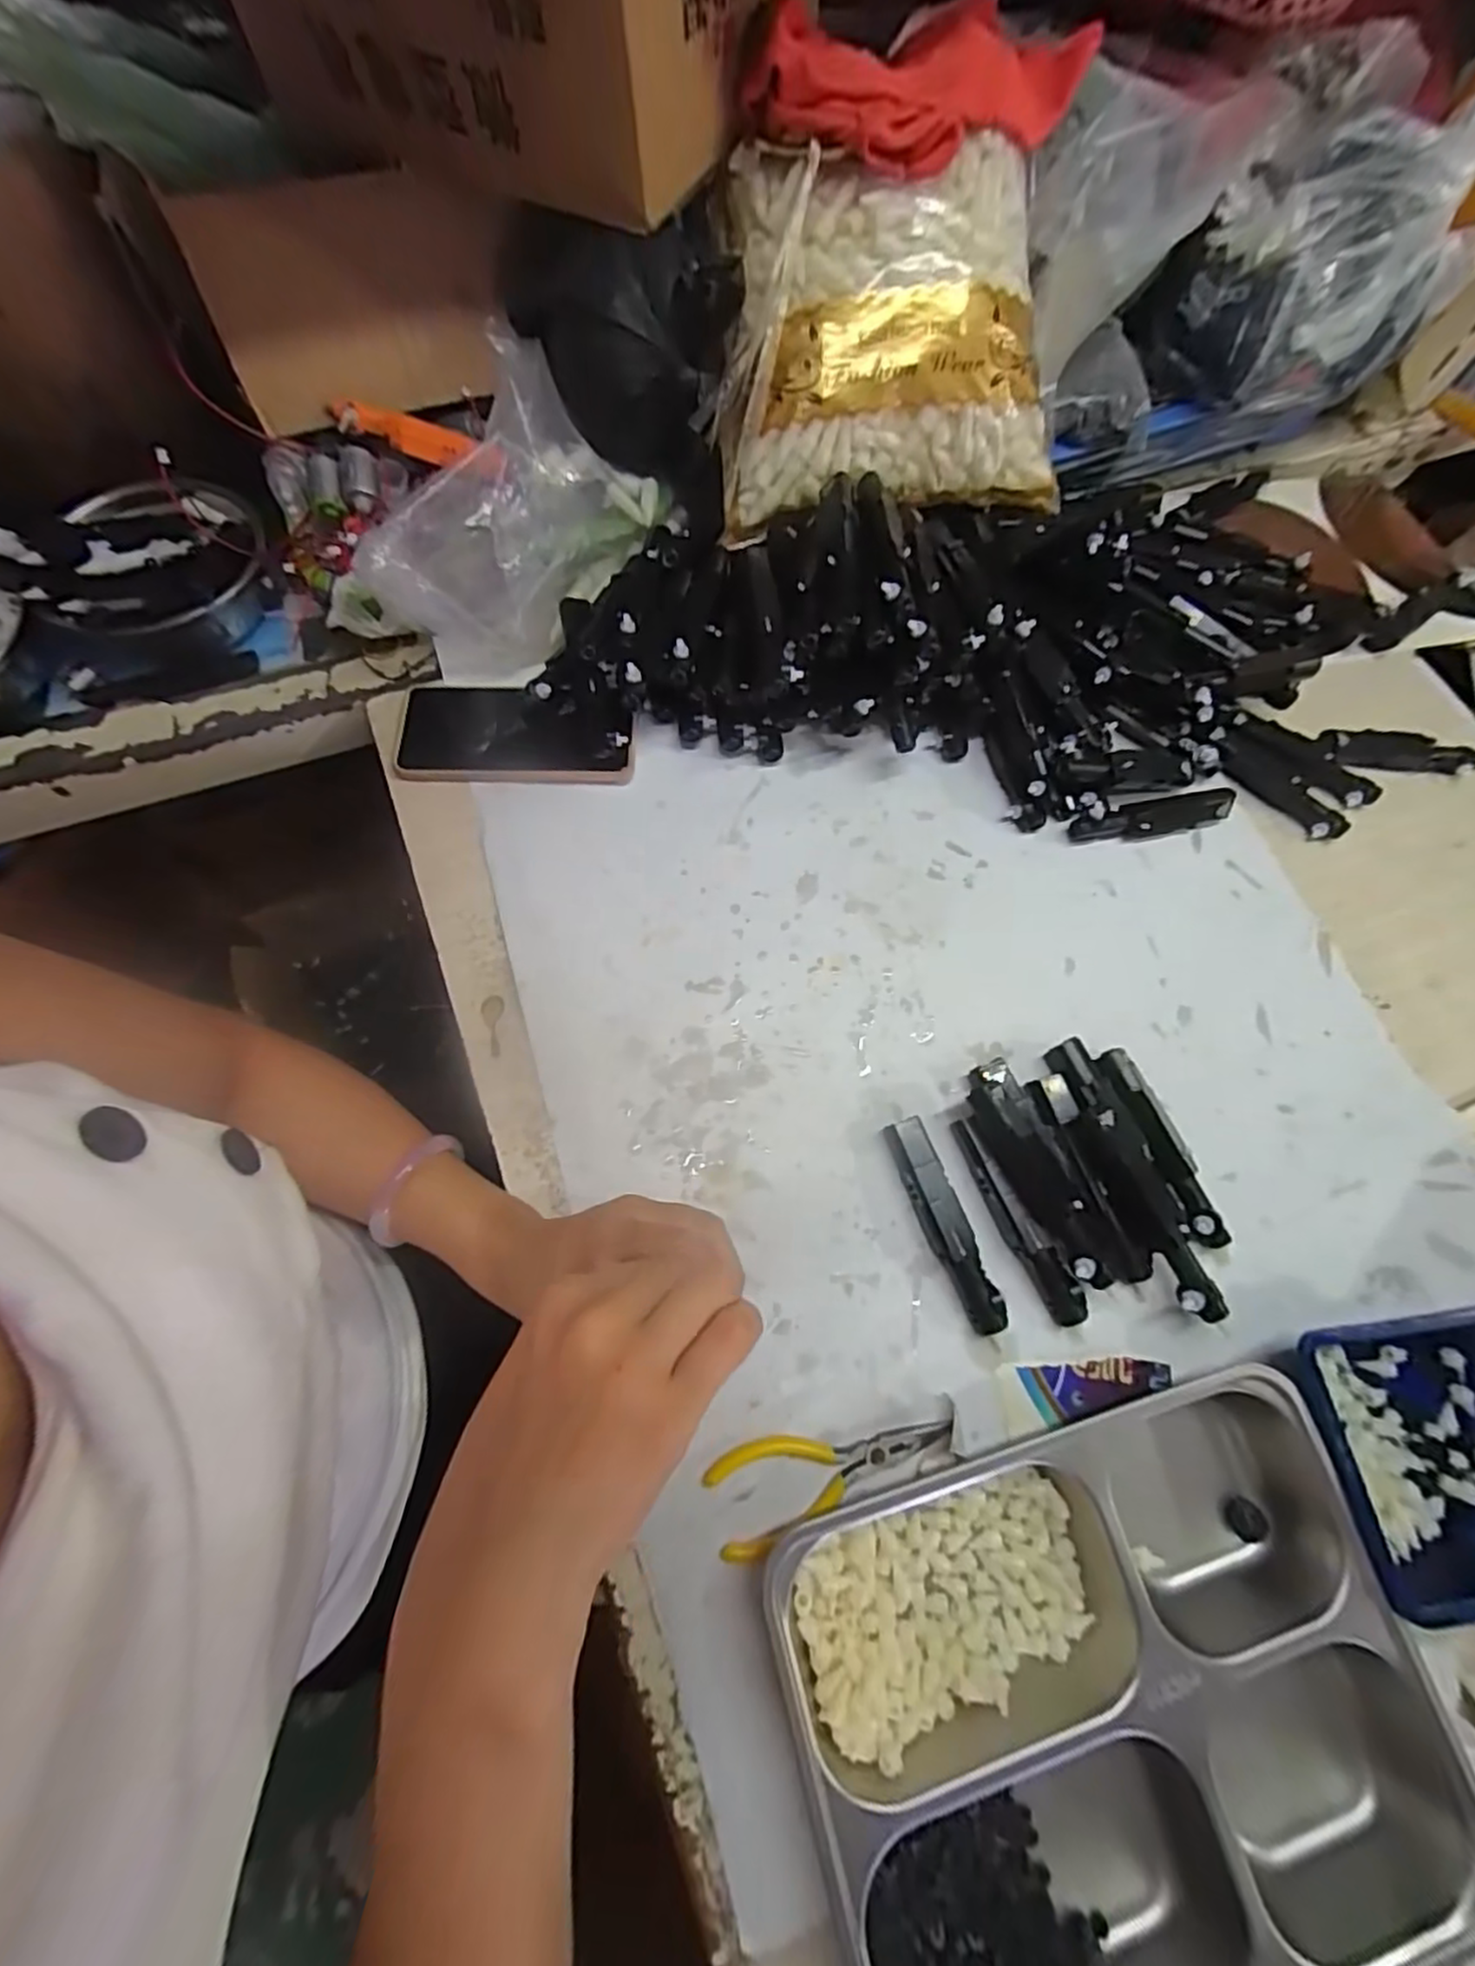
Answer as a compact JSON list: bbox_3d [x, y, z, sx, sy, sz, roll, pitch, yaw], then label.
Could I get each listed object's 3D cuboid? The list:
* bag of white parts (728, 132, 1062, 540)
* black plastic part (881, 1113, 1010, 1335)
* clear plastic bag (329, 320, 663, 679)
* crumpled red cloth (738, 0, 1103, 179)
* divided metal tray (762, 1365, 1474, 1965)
[{"bbox_3d":[0.099,-0.426,0.450,0.233,0.070,0.201,-6,110,3],"label":"bag of white parts"},{"bbox_3d":[0.119,0.137,0.390,0.024,0.017,0.118,-17,72,-9],"label":"black plastic part"},{"bbox_3d":[-0.166,-0.315,0.478,0.125,0.113,0.216,35,73,9],"label":"clear plastic bag"},{"bbox_3d":[0.119,-0.550,0.411,0.222,0.044,0.115,-22,73,-10],"label":"crumpled red cloth"},{"bbox_3d":[0.166,0.325,0.301,0.269,0.040,0.214,-14,72,-8],"label":"divided metal tray"}]

